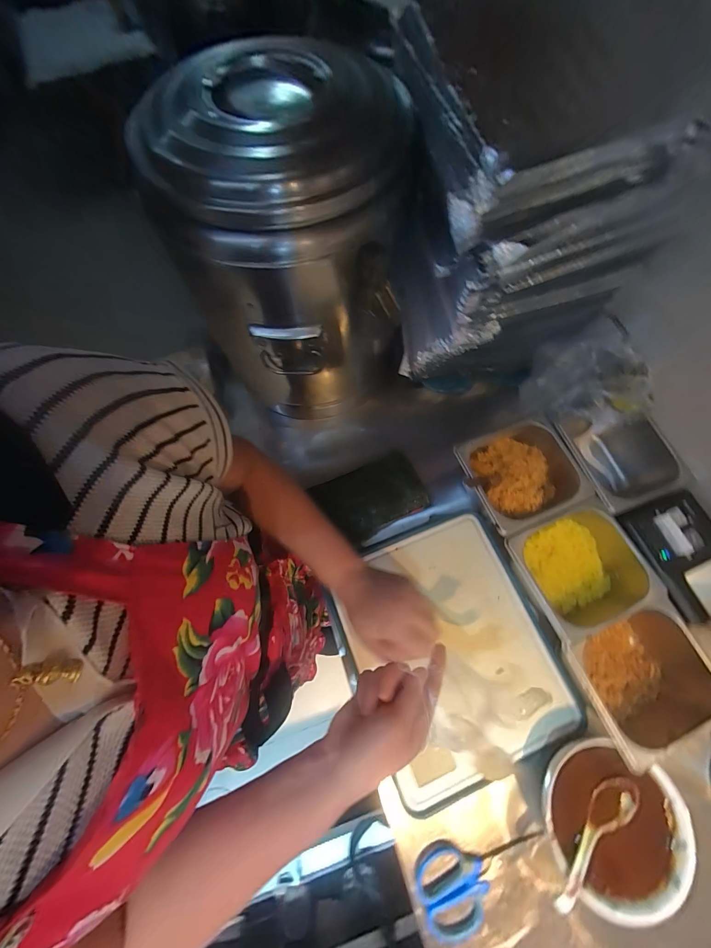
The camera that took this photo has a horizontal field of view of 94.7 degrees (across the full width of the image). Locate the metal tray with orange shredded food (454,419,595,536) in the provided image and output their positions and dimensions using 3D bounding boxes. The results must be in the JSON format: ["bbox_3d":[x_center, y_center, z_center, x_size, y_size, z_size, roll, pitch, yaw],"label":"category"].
[{"bbox_3d":[0.272,0.003,0.563,0.178,0.079,0.168,-22,72,-6],"label":"metal tray with orange shredded food"}]

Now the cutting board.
[{"bbox_3d":[0.148,0.271,0.523,0.310,0.020,0.347,-21,72,-6],"label":"cutting board"}]

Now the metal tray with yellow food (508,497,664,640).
[{"bbox_3d":[0.338,0.146,0.514,0.181,0.089,0.158,-19,71,-5],"label":"metal tray with yellow food"}]

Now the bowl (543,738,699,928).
[{"bbox_3d":[0.341,0.465,0.443,0.167,0.071,0.165,0,71,1],"label":"bowl"}]

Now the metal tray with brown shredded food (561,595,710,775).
[{"bbox_3d":[0.397,0.277,0.469,0.185,0.082,0.155,-23,72,-7],"label":"metal tray with brown shredded food"}]

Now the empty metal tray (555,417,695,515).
[{"bbox_3d":[0.441,-0.022,0.589,0.156,0.108,0.181,-20,71,-6],"label":"empty metal tray"}]

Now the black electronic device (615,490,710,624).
[{"bbox_3d":[0.487,0.126,0.479,0.124,0.029,0.179,-22,75,-5],"label":"black electronic device"}]

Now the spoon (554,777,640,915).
[{"bbox_3d":[0.305,0.463,0.413,0.167,0.034,0.038,-38,74,-11],"label":"spoon"}]

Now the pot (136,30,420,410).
[{"bbox_3d":[-0.082,-0.283,0.497,0.264,0.387,0.237,-13,71,-3],"label":"pot"}]

